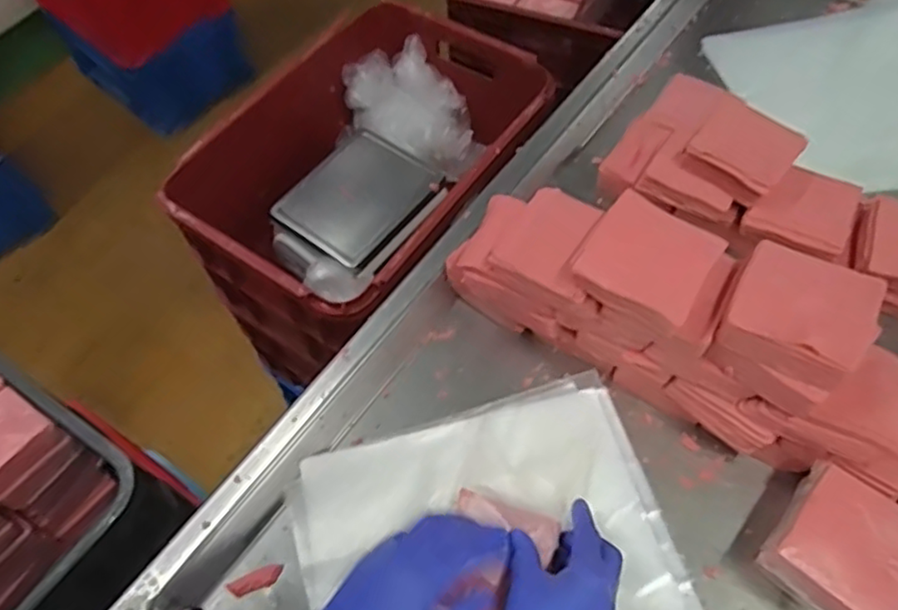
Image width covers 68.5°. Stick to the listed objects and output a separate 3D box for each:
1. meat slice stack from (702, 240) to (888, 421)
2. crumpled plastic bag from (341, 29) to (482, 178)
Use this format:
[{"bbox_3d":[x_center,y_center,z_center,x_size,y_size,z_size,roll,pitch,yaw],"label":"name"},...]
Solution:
[{"bbox_3d":[0.257,0.013,0.498,0.096,0.067,0.101,32,66,20],"label":"meat slice stack"},{"bbox_3d":[-0.056,-0.319,1.089,0.142,0.112,0.220,-39,65,-18],"label":"crumpled plastic bag"}]

